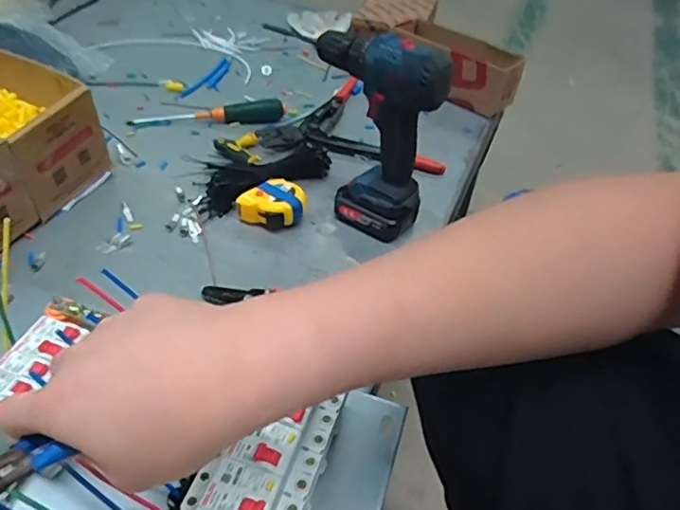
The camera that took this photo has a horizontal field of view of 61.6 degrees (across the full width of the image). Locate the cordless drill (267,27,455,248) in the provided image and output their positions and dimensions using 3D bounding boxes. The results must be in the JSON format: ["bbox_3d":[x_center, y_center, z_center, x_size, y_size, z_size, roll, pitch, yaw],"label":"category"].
[{"bbox_3d":[0.013,-0.149,0.664,0.194,0.217,0.063,29,47,27],"label":"cordless drill"}]

